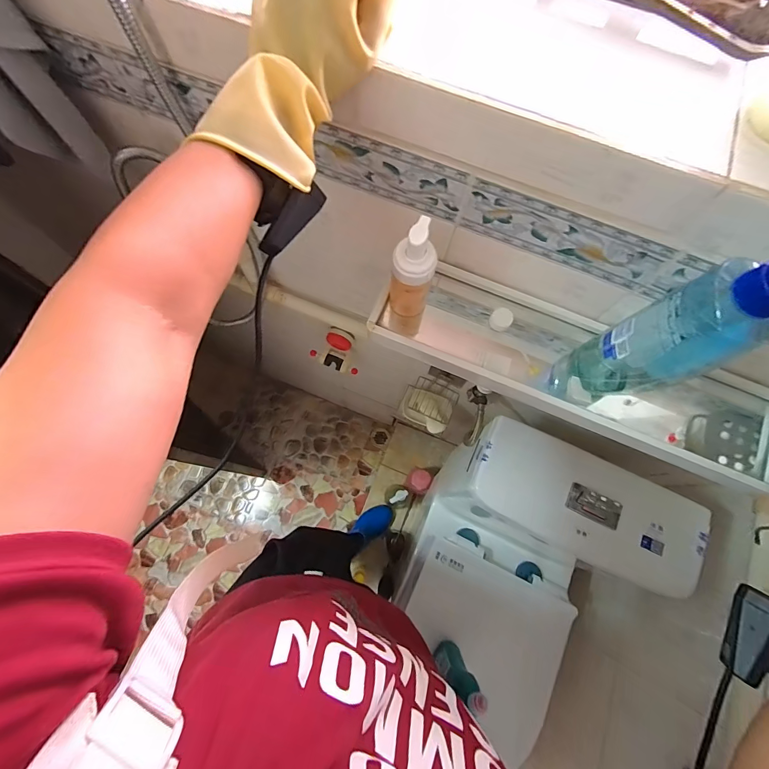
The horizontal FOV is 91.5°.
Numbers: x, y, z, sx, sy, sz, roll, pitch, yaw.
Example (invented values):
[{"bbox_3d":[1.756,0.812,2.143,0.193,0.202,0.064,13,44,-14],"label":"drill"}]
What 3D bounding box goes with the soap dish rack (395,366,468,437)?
[{"bbox_3d":[0.103,0.040,0.856,0.124,0.147,0.106,21,73,4],"label":"soap dish rack"}]

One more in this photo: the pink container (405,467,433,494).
[{"bbox_3d":[0.106,0.331,1.266,0.076,0.218,0.080,29,74,7],"label":"pink container"}]

